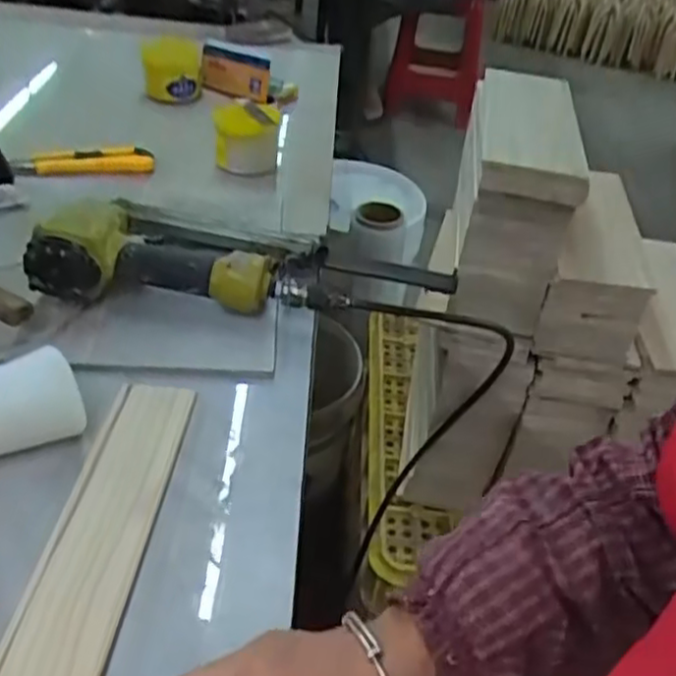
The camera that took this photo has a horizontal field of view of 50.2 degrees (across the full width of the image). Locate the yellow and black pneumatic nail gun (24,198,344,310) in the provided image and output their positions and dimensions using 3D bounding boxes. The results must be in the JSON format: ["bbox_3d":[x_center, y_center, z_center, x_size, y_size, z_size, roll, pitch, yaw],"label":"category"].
[{"bbox_3d":[-0.128,-0.080,0.650,0.258,0.064,0.128,3,39,-5],"label":"yellow and black pneumatic nail gun"}]

